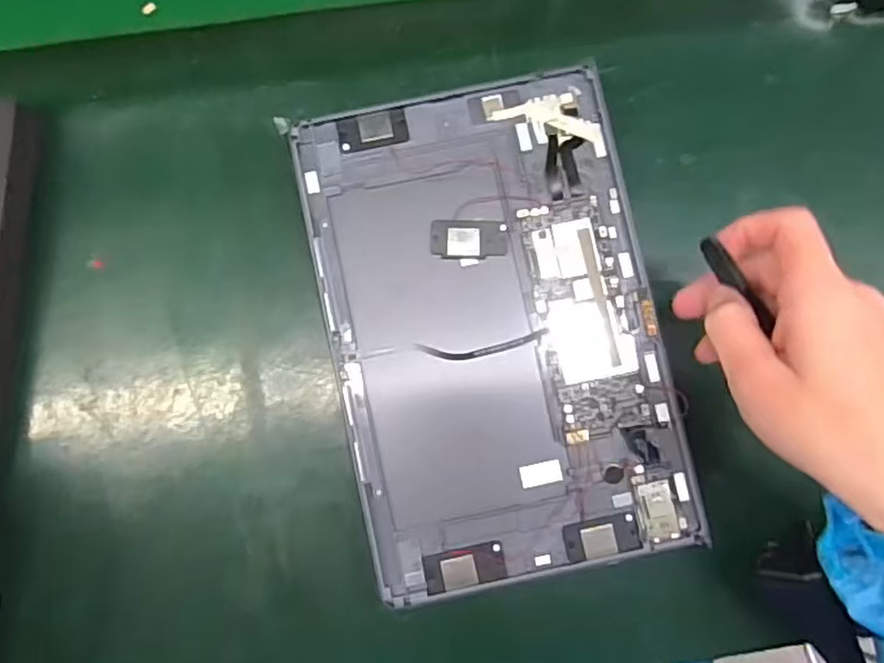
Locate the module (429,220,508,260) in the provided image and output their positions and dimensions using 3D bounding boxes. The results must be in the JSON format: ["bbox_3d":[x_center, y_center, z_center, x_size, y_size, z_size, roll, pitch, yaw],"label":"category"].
[{"bbox_3d":[0.014,-0.048,0.343,0.040,0.004,0.020,2,82,-2],"label":"module"}]

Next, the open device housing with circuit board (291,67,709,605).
[{"bbox_3d":[0.027,-0.002,0.340,0.162,0.008,0.250,-11,86,0],"label":"open device housing with circuit board"}]

